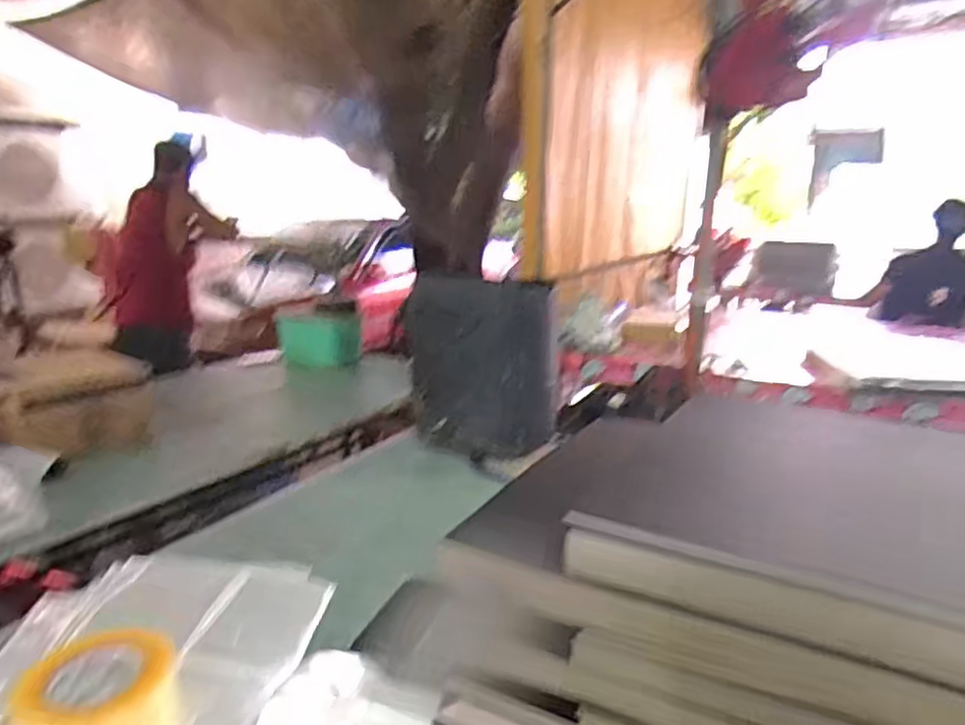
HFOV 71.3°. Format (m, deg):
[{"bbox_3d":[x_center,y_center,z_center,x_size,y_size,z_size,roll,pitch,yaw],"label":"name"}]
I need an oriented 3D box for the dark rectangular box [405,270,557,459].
[{"bbox_3d":[-0.002,-0.010,1.368,0.205,0.322,0.235,-12,19,-40],"label":"dark rectangular box"}]

